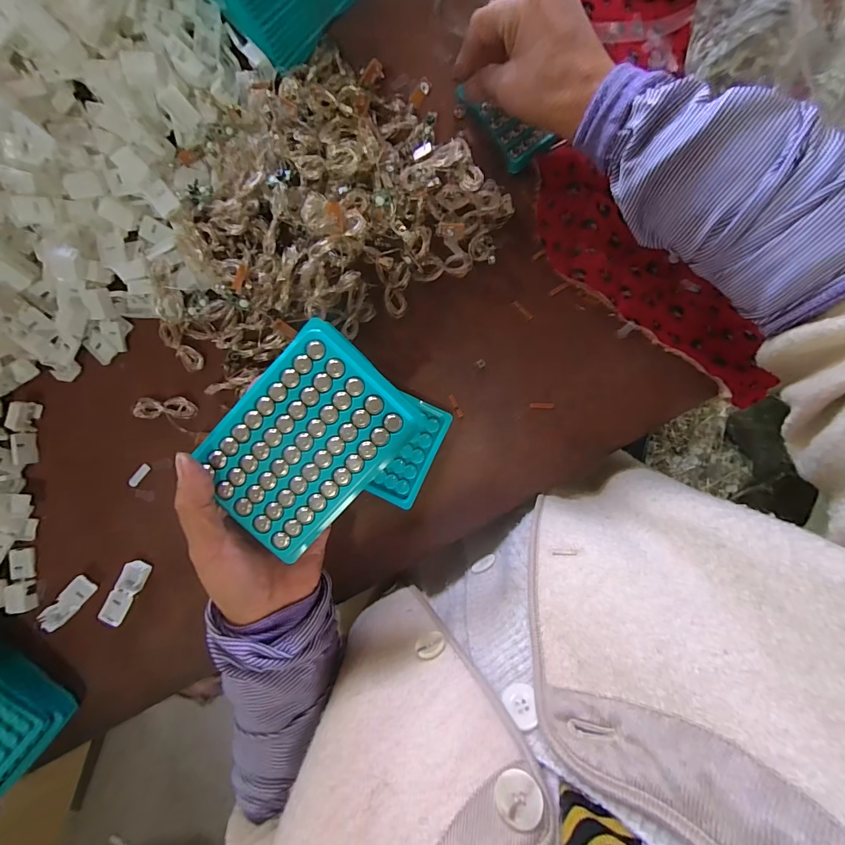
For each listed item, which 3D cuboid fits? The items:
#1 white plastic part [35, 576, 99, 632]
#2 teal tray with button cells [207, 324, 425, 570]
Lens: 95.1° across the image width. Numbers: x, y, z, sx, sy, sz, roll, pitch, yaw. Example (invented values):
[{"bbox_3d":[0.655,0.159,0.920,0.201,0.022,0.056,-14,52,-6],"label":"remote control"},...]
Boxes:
[{"bbox_3d":[-0.318,0.162,0.348,0.058,0.009,0.021,-43,91,-1],"label":"white plastic part"},{"bbox_3d":[-0.072,0.014,0.238,0.088,0.011,0.128,41,92,-5],"label":"teal tray with button cells"}]

